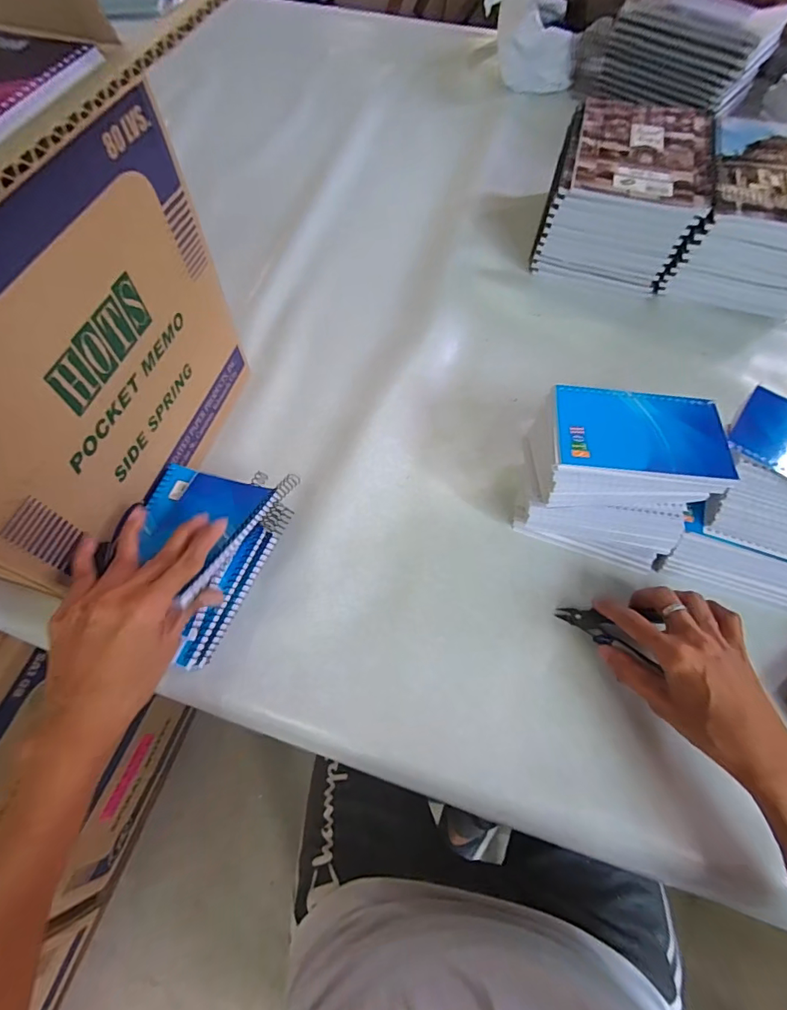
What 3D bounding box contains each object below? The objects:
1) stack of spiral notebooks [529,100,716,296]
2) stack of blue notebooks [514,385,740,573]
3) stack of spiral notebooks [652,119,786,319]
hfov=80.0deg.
[{"bbox_3d":[0.285,-0.391,0.595,0.166,0.113,0.199,15,65,6],"label":"stack of spiral notebooks"},{"bbox_3d":[0.189,-0.021,0.412,0.137,0.117,0.103,6,64,2],"label":"stack of blue notebooks"},{"bbox_3d":[0.437,-0.349,0.576,0.160,0.116,0.202,18,65,8],"label":"stack of spiral notebooks"}]

